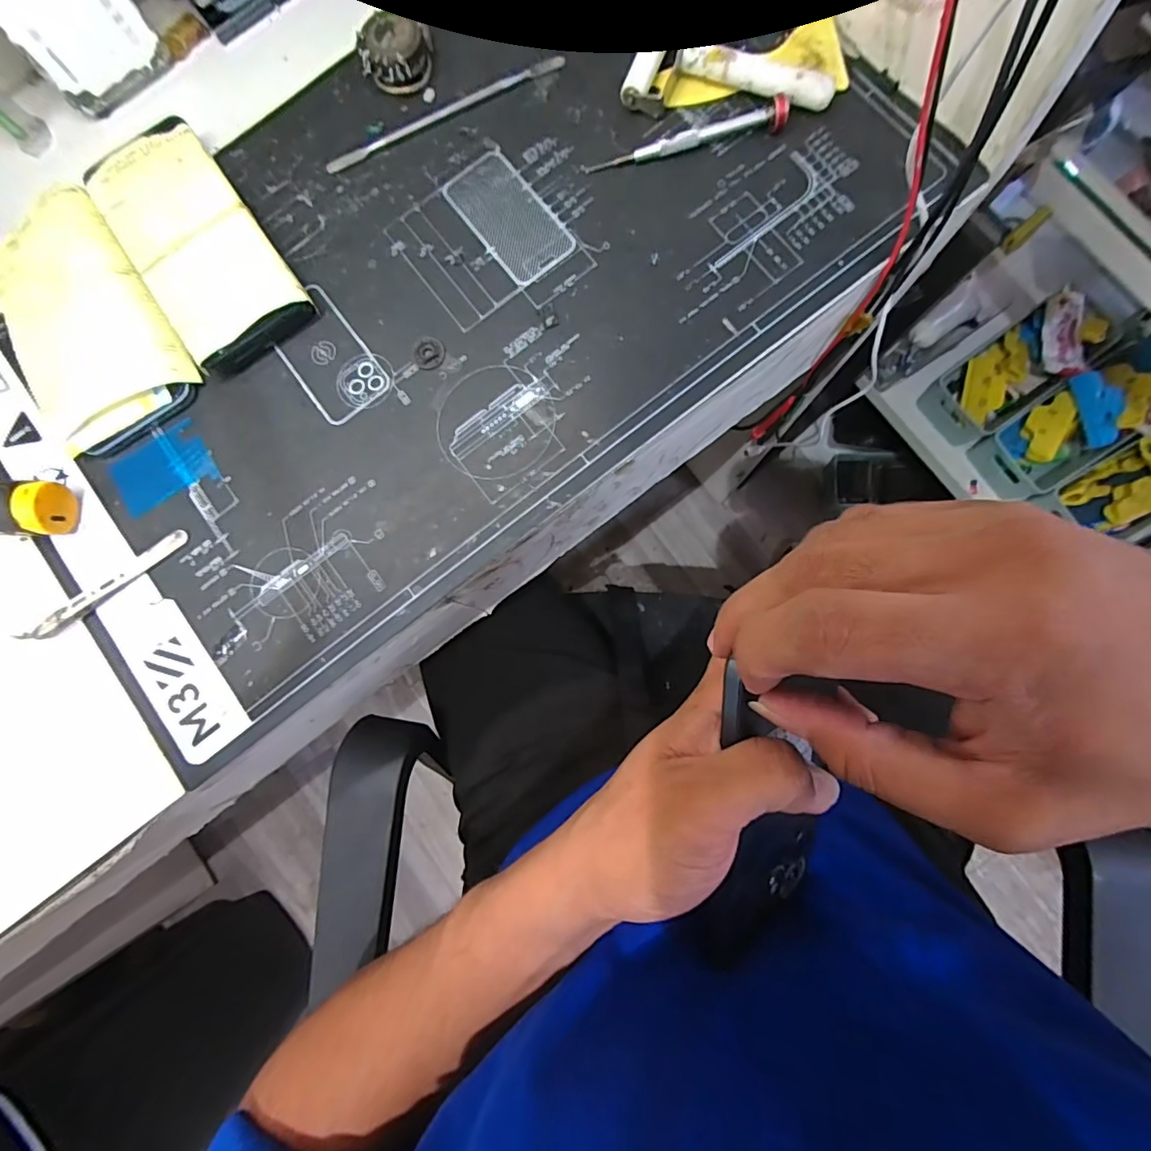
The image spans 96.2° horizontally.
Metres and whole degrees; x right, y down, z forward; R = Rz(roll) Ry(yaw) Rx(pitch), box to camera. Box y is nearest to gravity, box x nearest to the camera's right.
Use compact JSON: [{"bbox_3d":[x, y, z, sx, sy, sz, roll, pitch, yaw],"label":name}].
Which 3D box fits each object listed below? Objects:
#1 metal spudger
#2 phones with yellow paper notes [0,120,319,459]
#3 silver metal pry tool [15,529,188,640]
[{"bbox_3d":[-0.085,-0.303,0.337,0.166,0.006,0.013,-23,83,1],"label":"metal spudger"},{"bbox_3d":[-0.275,-0.181,0.324,0.173,0.024,0.156,-34,83,-1],"label":"phones with yellow paper notes"},{"bbox_3d":[-0.282,0.006,0.312,0.105,0.011,0.011,-37,83,-1],"label":"silver metal pry tool"}]

